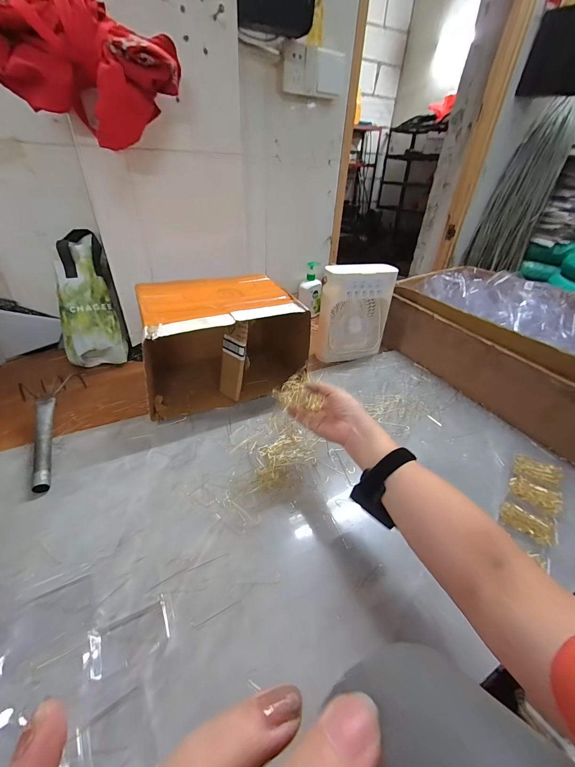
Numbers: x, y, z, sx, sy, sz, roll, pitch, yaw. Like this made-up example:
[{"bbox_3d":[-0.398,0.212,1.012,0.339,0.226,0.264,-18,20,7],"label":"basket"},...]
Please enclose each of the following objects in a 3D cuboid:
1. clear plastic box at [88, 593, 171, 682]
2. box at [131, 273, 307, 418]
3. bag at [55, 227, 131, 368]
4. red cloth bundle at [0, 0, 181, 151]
[{"bbox_3d":[-0.177,0.285,0.353,0.078,0.016,0.049,-14,38,-25],"label":"clear plastic box"},{"bbox_3d":[-0.171,-0.119,0.735,0.345,0.235,0.270,-14,38,-24],"label":"box"},{"bbox_3d":[-0.489,-0.207,0.768,0.134,0.327,0.096,-8,11,-16],"label":"bag"},{"bbox_3d":[-0.314,-0.497,0.502,0.267,0.168,0.106,-3,36,-8],"label":"red cloth bundle"}]

